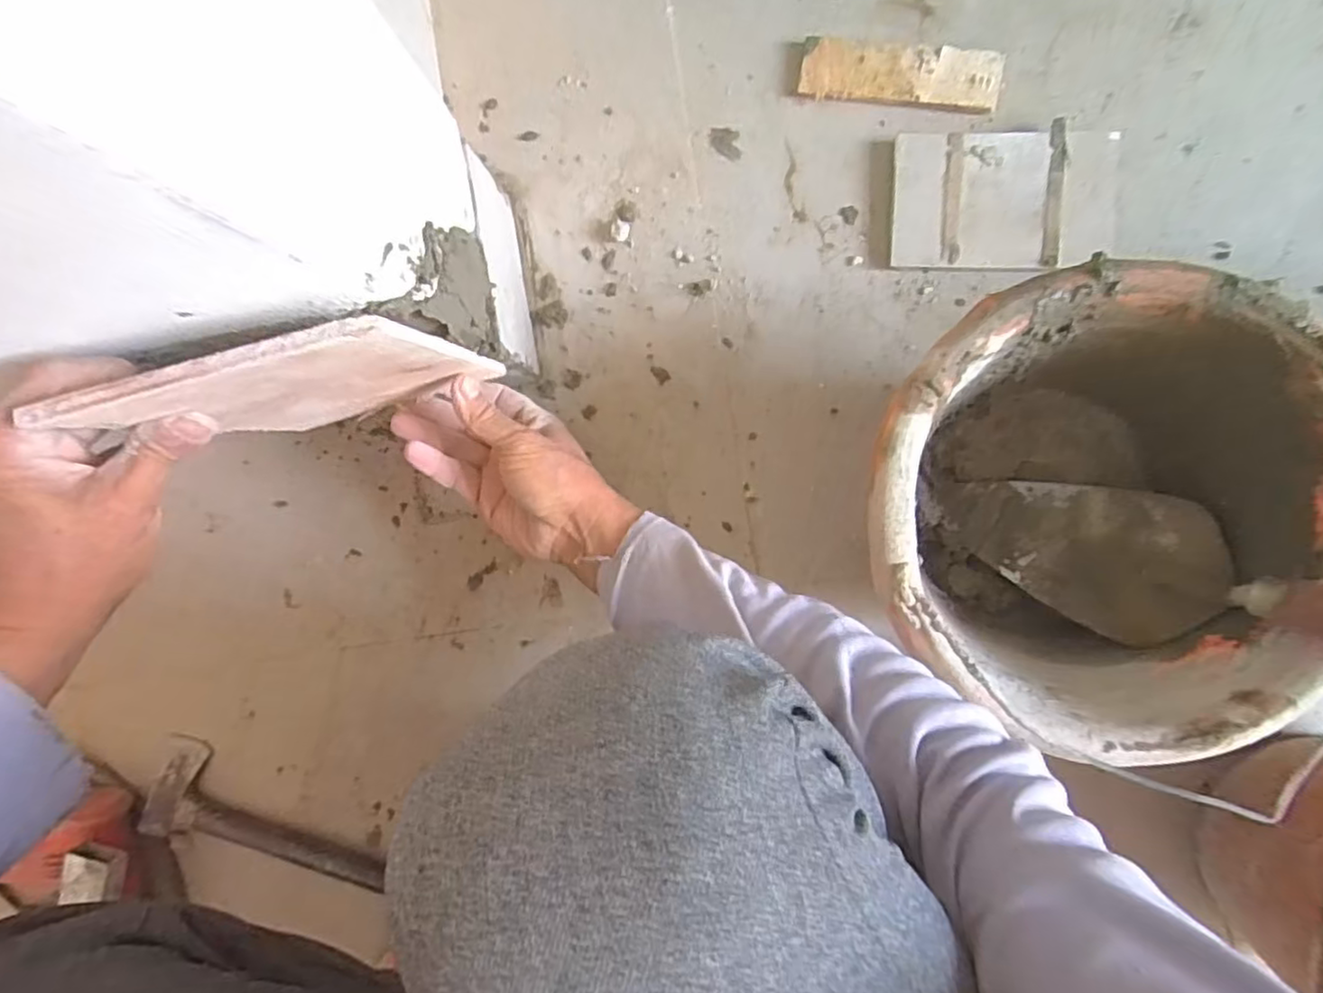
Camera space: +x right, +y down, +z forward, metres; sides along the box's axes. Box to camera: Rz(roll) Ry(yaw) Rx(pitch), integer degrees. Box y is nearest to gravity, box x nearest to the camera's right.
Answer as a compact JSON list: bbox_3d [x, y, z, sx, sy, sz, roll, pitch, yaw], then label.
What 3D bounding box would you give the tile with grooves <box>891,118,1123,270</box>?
[{"bbox_3d":[0.252,-0.217,0.479,0.153,0.016,0.097,2,92,7],"label":"tile with grooves"}]

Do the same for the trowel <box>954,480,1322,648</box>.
[{"bbox_3d":[0.302,0.049,0.354,0.056,0.287,0.086,14,94,-29],"label":"trowel"}]

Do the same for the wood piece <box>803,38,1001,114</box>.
[{"bbox_3d":[0.179,-0.317,0.490,0.144,0.012,0.044,8,93,6],"label":"wood piece"}]

